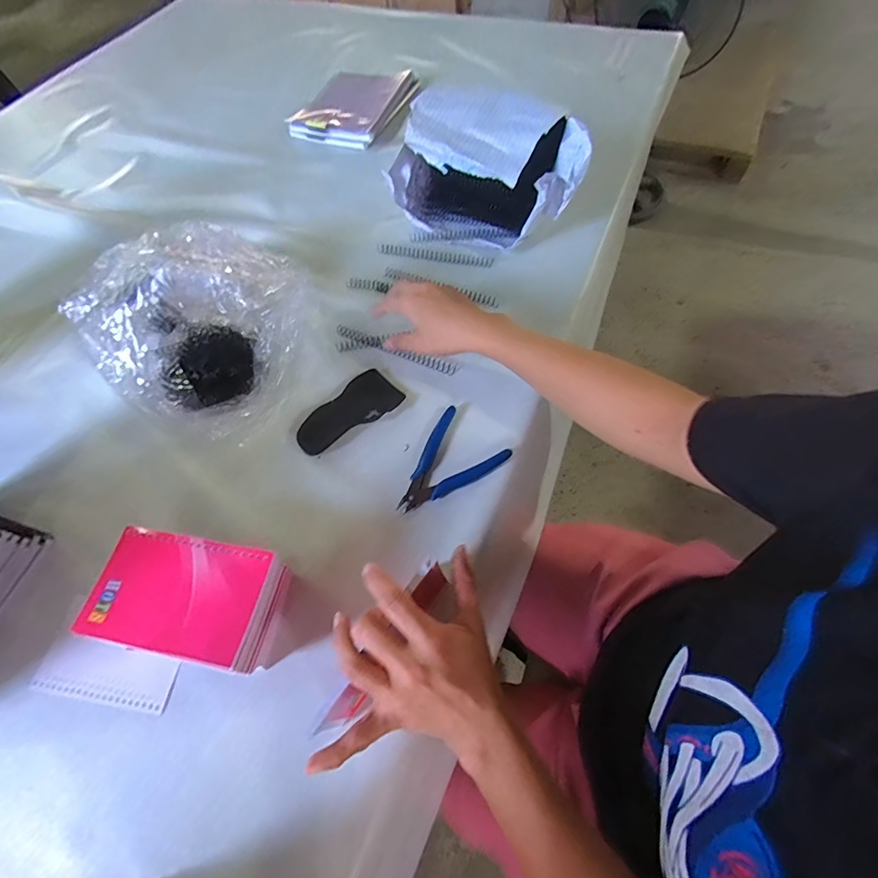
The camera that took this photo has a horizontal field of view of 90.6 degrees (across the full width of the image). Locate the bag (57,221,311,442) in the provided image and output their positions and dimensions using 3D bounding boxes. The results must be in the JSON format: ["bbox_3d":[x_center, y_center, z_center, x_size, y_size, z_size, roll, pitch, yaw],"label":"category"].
[{"bbox_3d":[-0.265,-0.130,0.492,0.226,0.100,0.212,26,67,15],"label":"bag"}]

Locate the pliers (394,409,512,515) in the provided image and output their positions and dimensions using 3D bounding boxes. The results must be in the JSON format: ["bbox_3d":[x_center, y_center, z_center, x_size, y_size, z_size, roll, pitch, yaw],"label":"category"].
[{"bbox_3d":[0.003,0.027,0.442,0.115,0.014,0.085,-43,67,-16],"label":"pliers"}]

